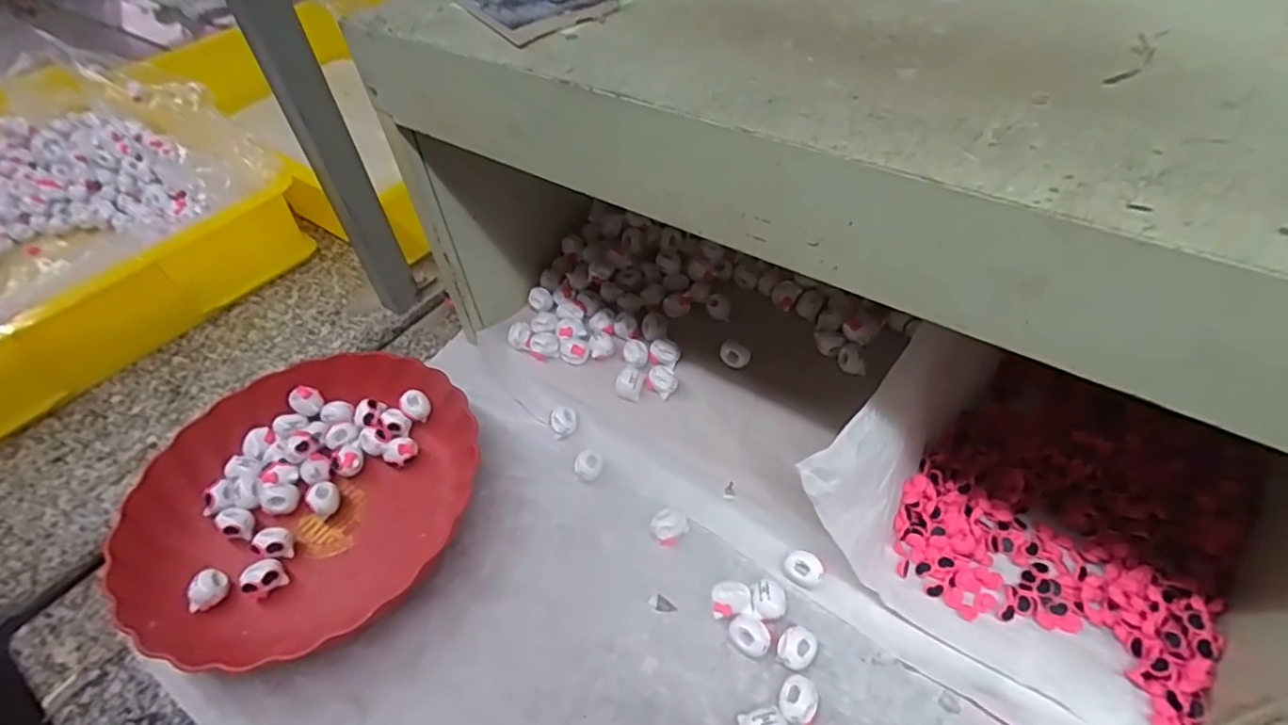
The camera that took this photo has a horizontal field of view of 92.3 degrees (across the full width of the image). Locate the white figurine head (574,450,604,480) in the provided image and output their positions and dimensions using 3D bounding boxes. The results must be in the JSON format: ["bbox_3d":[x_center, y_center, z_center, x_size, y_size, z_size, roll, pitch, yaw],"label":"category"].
[{"bbox_3d":[-0.042,0.079,0.475,0.020,0.013,0.021,-2,48,3],"label":"white figurine head"}]

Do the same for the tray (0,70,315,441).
[{"bbox_3d":[-0.730,-0.169,0.679,0.637,0.118,0.431,25,54,24],"label":"tray"}]

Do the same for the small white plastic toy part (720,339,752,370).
[{"bbox_3d":[0.077,-0.007,0.524,0.025,0.019,0.016,5,47,9],"label":"small white plastic toy part"}]

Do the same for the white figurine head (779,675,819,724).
[{"bbox_3d":[0.088,0.195,0.355,0.020,0.019,0.024,16,51,18],"label":"white figurine head"}]

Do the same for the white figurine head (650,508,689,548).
[{"bbox_3d":[0.018,0.115,0.435,0.022,0.017,0.026,27,55,26],"label":"white figurine head"}]

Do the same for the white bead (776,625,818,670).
[{"bbox_3d":[0.092,0.175,0.376,0.025,0.019,0.021,-38,55,-26],"label":"white bead"}]

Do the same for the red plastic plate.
[{"bbox_3d":[-0.247,0.096,0.457,0.232,0.045,0.244,16,51,19],"label":"red plastic plate"}]

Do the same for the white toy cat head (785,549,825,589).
[{"bbox_3d":[0.105,0.137,0.407,0.024,0.019,0.018,25,55,25],"label":"white toy cat head"}]

